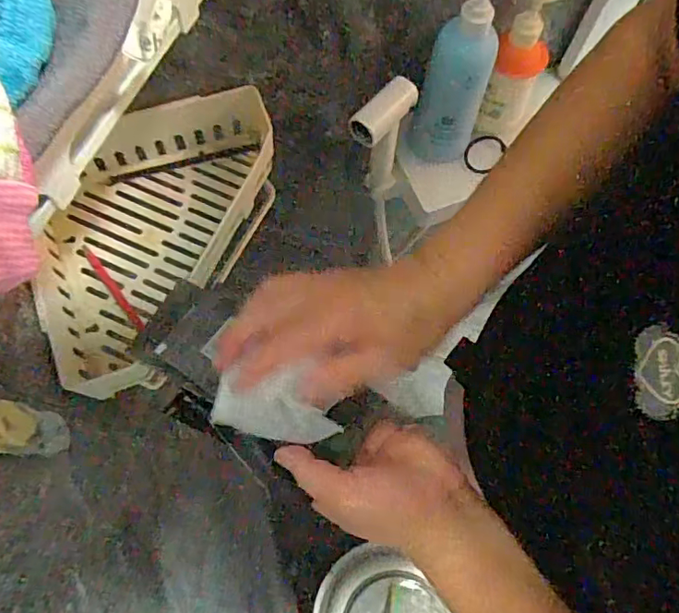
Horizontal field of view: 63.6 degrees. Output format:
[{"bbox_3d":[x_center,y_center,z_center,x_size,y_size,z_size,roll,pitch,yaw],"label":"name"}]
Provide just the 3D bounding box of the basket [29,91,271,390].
[{"bbox_3d":[-0.203,-0.087,0.542,0.192,0.067,0.315,26,72,8],"label":"basket"}]

